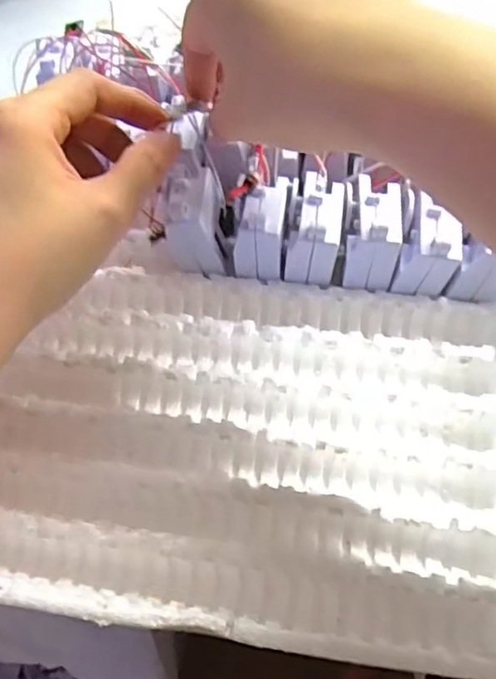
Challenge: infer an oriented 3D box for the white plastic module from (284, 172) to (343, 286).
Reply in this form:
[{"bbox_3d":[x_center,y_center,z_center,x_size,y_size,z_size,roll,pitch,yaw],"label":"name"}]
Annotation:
[{"bbox_3d":[0.034,-0.051,0.289,0.023,0.049,0.037,9,61,9],"label":"white plastic module"}]

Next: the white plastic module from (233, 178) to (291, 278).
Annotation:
[{"bbox_3d":[0.007,-0.052,0.291,0.023,0.049,0.034,7,61,8],"label":"white plastic module"}]

